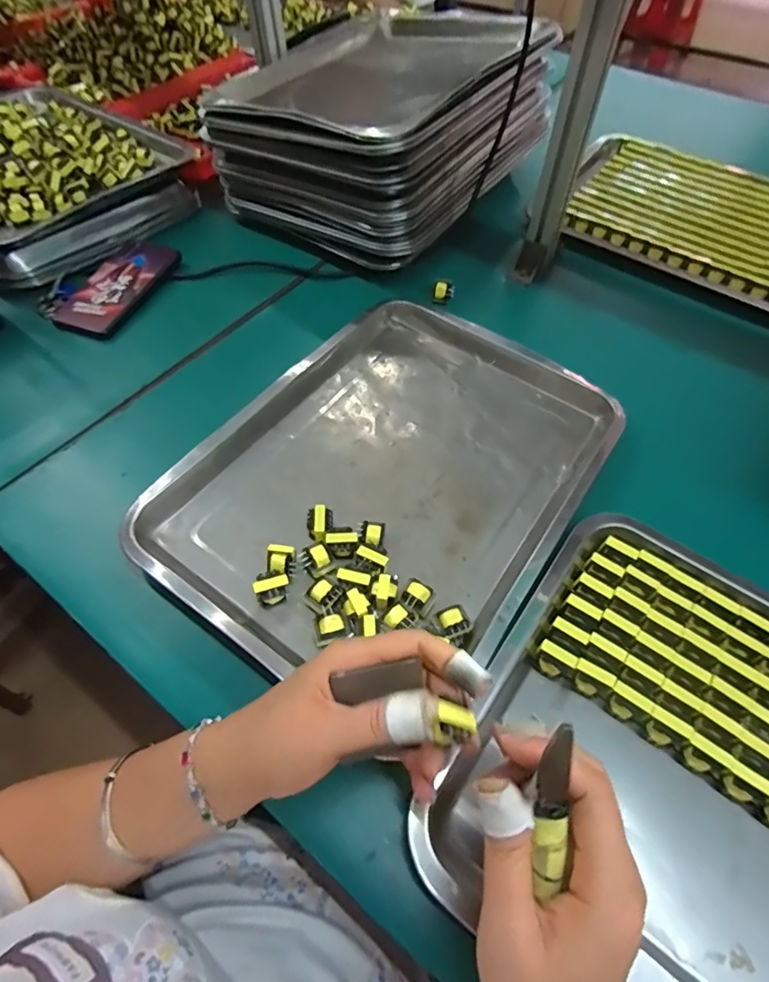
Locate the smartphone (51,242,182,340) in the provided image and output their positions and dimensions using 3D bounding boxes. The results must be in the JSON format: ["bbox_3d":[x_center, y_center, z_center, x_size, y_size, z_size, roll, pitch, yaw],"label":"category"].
[{"bbox_3d":[-0.300,-0.234,0.557,0.075,0.016,0.151,21,60,13],"label":"smartphone"}]

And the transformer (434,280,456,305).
[{"bbox_3d":[0.068,-0.226,0.561,0.023,0.024,0.019,8,58,5],"label":"transformer"}]

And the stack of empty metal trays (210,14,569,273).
[{"bbox_3d":[0.038,-0.506,0.651,0.327,0.144,0.478,31,63,18],"label":"stack of empty metal trays"}]

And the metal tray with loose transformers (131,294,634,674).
[{"bbox_3d":[0.011,-0.023,0.414,0.275,0.035,0.370,31,63,19],"label":"metal tray with loose transformers"}]

